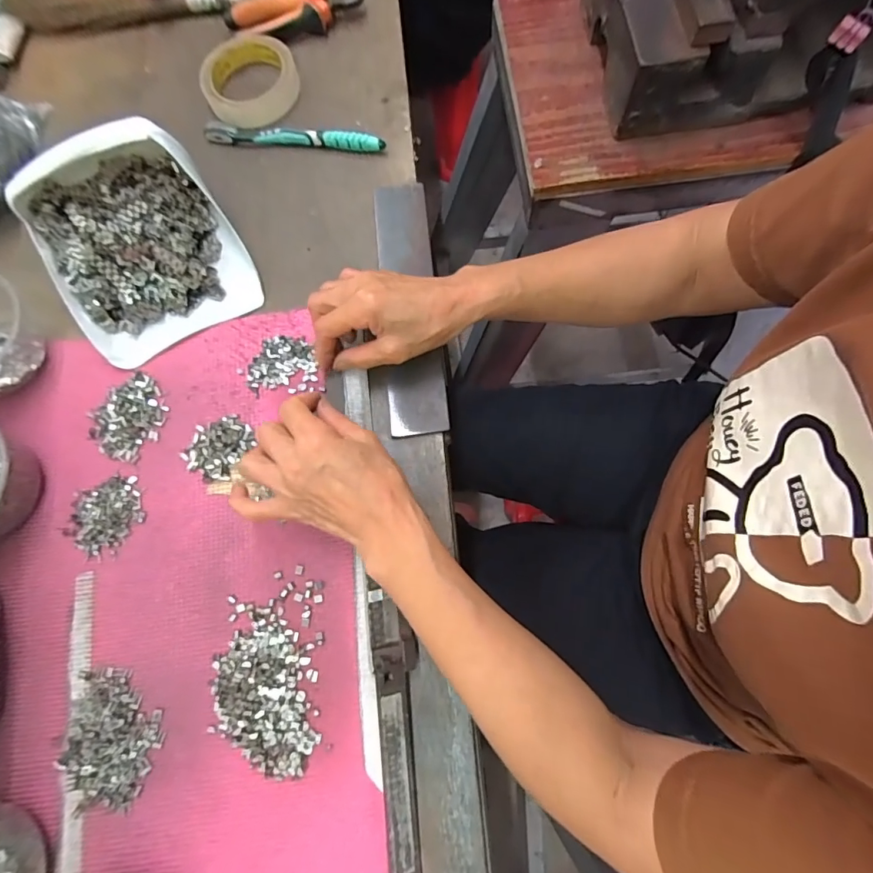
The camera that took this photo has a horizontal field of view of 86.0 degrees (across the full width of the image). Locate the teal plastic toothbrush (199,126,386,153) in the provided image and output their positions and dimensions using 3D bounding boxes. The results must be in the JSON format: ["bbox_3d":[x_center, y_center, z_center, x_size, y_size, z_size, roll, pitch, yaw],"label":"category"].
[{"bbox_3d":[-0.144,-0.304,0.472,0.187,0.021,0.018,7,76,3],"label":"teal plastic toothbrush"}]

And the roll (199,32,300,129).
[{"bbox_3d":[-0.199,-0.382,0.492,0.097,0.022,0.104,0,76,1],"label":"roll"}]

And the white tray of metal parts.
[{"bbox_3d":[-0.264,-0.173,0.408,0.154,0.082,0.166,-30,77,-6],"label":"white tray of metal parts"}]

